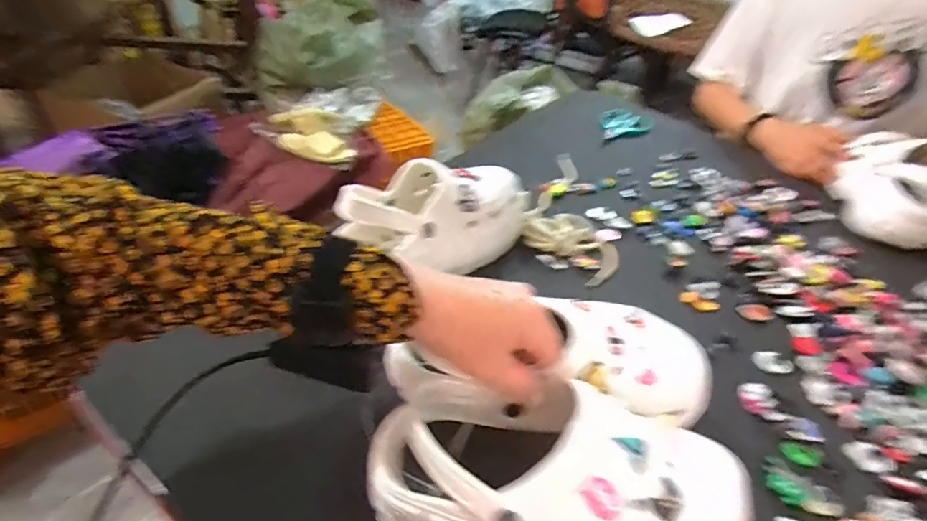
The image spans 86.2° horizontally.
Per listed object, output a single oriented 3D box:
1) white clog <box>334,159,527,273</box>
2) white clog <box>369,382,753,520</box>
[{"bbox_3d":[-0.026,-0.056,0.540,0.231,0.093,0.096,-2,37,-36],"label":"white clog"},{"bbox_3d":[0.061,0.148,0.329,0.242,0.102,0.105,4,40,5],"label":"white clog"}]

